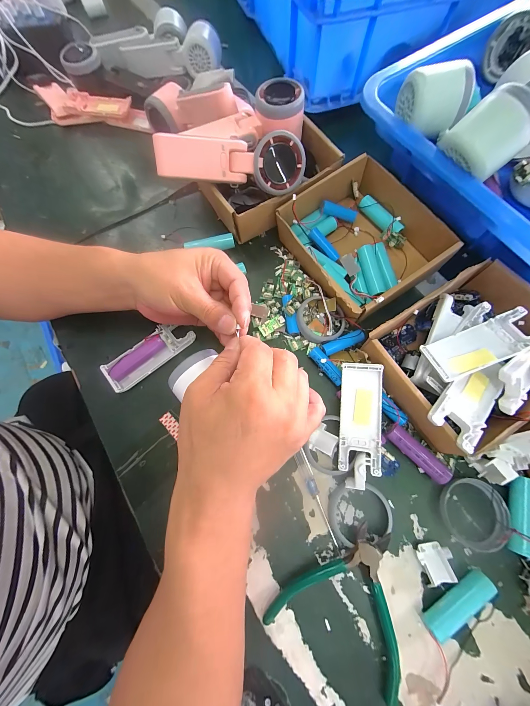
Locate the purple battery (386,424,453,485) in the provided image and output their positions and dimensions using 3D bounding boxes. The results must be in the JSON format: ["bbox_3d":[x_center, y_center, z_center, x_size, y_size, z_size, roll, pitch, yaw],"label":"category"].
[{"bbox_3d":[0.150,0.100,0.251,0.066,0.020,0.019,42,78,14],"label":"purple battery"}]

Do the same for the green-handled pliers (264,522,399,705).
[{"bbox_3d":[0.077,0.209,0.217,0.114,0.019,0.108,29,75,11],"label":"green-handled pliers"}]

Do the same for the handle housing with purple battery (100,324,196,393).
[{"bbox_3d":[-0.133,-0.001,0.288,0.100,0.024,0.037,-38,75,-10],"label":"handle housing with purple battery"}]

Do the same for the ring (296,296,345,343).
[{"bbox_3d":[0.066,-0.040,0.294,0.056,0.018,0.054,-1,72,2],"label":"ring"}]

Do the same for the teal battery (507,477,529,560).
[{"bbox_3d":[0.235,0.150,0.233,0.019,0.018,0.065,16,73,7],"label":"teal battery"}]

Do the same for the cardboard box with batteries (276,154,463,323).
[{"bbox_3d":[0.113,-0.138,0.307,0.157,0.055,0.168,-34,74,-9],"label":"cardboard box with batteries"}]

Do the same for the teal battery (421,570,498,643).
[{"bbox_3d":[0.164,0.213,0.215,0.066,0.017,0.018,-29,73,-7],"label":"teal battery"}]

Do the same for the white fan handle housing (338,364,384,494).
[{"bbox_3d":[0.095,0.071,0.252,0.038,0.037,0.114,4,72,3],"label":"white fan handle housing"}]

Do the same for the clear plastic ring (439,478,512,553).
[{"bbox_3d":[0.197,0.151,0.236,0.054,0.014,0.061,22,74,9],"label":"clear plastic ring"}]

